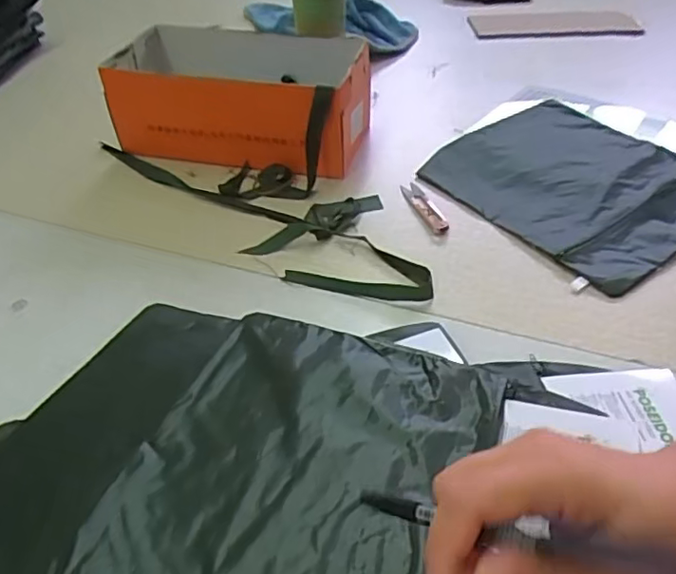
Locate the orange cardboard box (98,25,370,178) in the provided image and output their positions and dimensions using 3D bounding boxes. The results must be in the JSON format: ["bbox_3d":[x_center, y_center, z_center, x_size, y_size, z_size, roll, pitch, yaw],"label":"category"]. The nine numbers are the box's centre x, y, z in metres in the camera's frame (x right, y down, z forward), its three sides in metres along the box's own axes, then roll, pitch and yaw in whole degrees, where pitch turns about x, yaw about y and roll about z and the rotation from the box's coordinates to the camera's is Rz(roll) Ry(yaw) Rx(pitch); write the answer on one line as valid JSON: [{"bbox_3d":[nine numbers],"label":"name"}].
[{"bbox_3d":[-0.107,-0.225,0.706,0.279,0.107,0.151,8,44,9],"label":"orange cardboard box"}]

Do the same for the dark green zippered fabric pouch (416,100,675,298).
[{"bbox_3d":[0.268,-0.121,0.673,0.255,0.010,0.278,-28,50,-26],"label":"dark green zippered fabric pouch"}]

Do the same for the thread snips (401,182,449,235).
[{"bbox_3d":[0.090,-0.087,0.639,0.023,0.010,0.082,-15,45,-14],"label":"thread snips"}]

